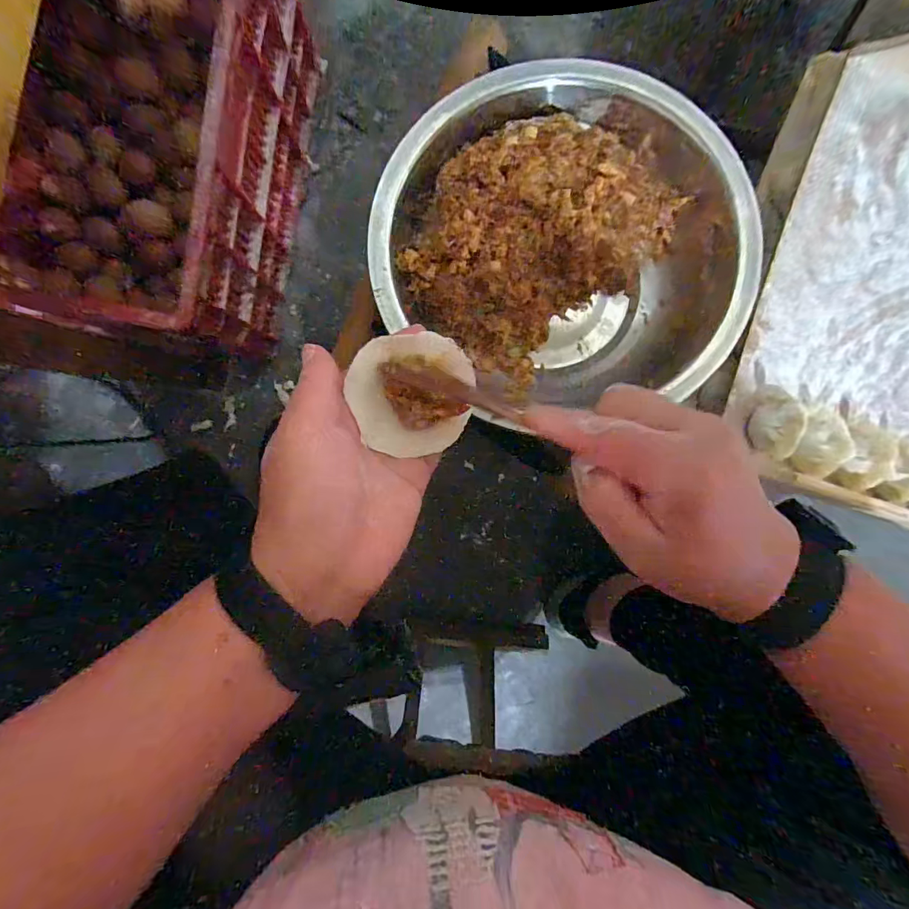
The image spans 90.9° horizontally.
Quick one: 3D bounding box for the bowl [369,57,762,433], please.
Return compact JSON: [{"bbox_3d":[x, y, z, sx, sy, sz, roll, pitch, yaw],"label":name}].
[{"bbox_3d":[0.076,-0.155,0.338,0.266,0.088,0.238,-15,96,-5],"label":"bowl"}]

